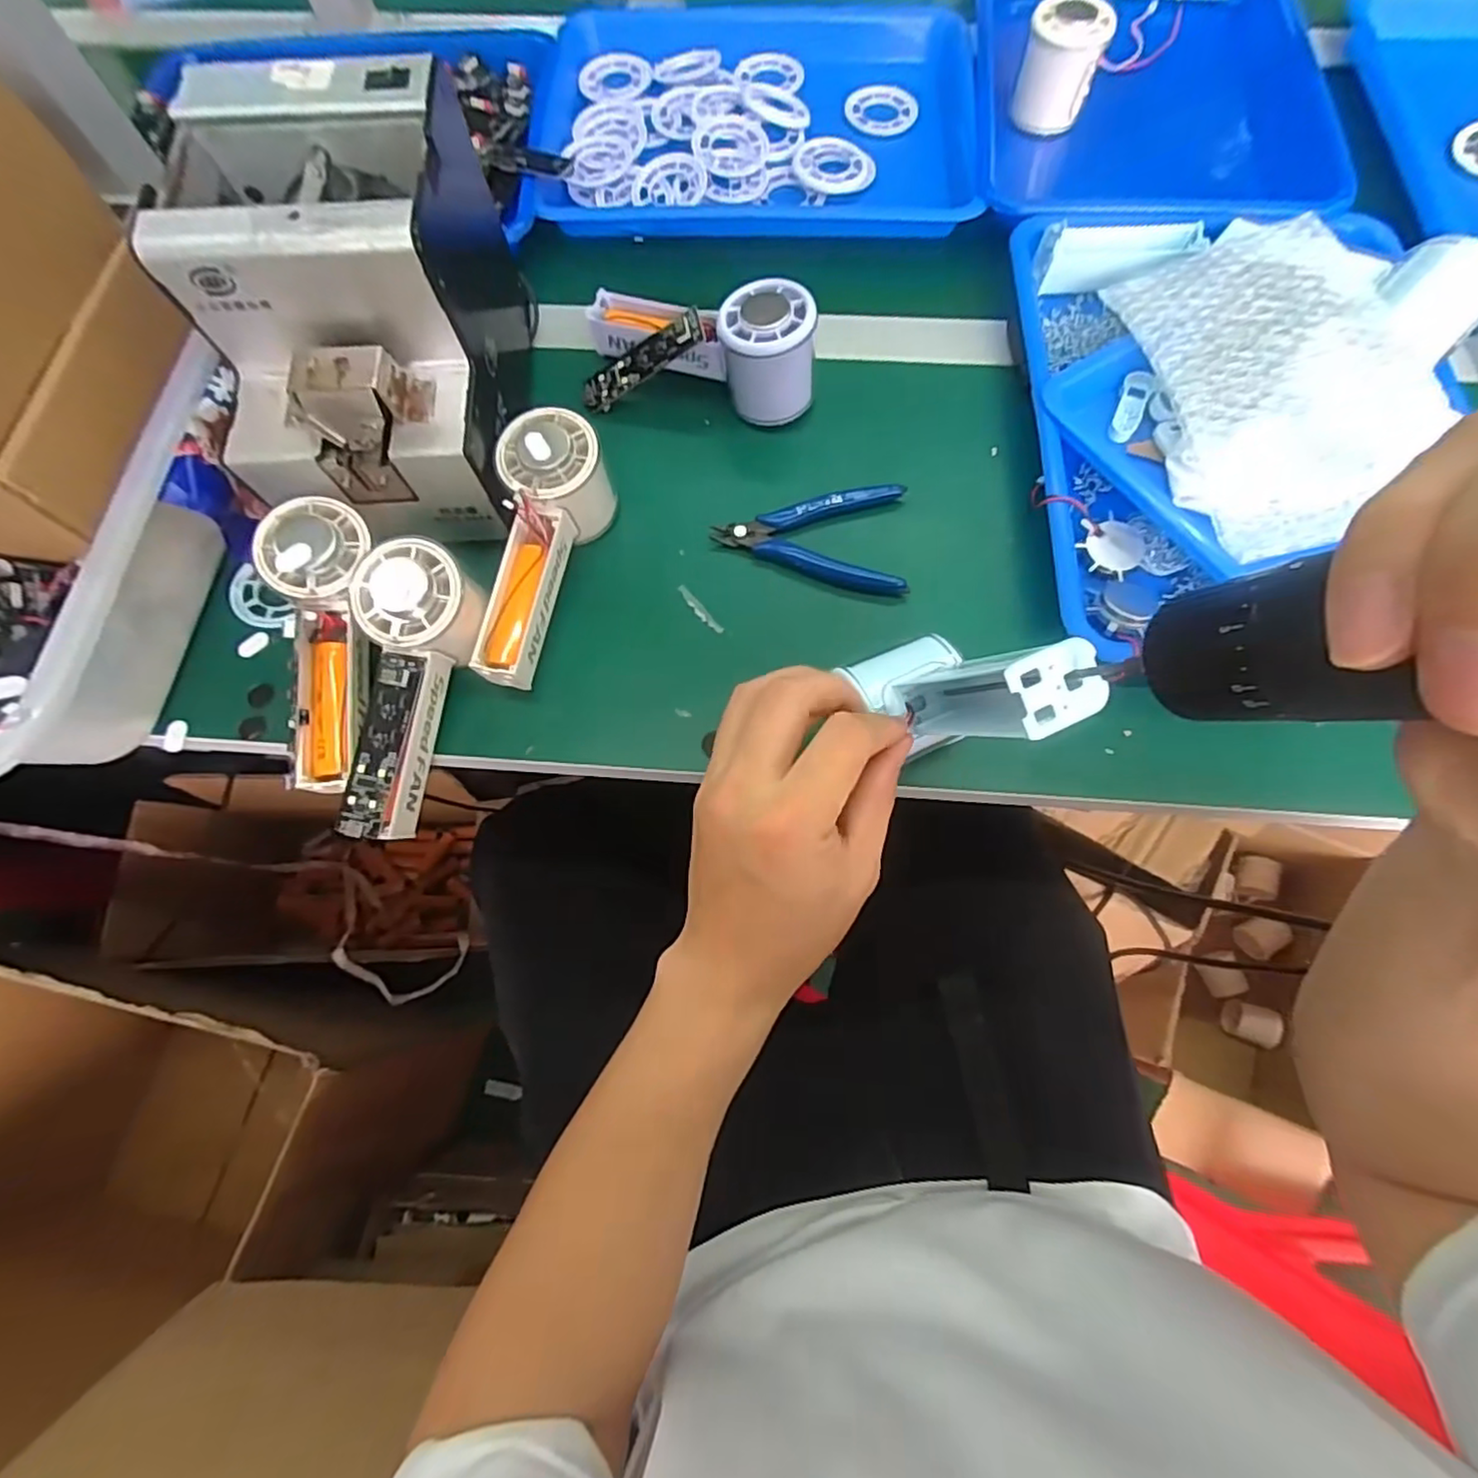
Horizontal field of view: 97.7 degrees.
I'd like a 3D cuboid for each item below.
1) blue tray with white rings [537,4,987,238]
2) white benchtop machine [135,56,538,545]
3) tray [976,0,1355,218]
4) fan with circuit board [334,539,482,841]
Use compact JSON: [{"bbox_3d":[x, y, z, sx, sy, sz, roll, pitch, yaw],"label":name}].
[{"bbox_3d":[0.020,-0.512,0.522,0.330,0.029,0.275,0,71,2],"label":"blue tray with white rings"},{"bbox_3d":[-0.201,-0.226,0.354,0.128,0.145,0.186,1,71,2],"label":"white benchtop machine"},{"bbox_3d":[0.317,-0.531,0.512,0.249,0.101,0.335,5,71,3],"label":"tray"},{"bbox_3d":[-0.170,-0.025,0.338,0.054,0.042,0.150,9,91,5],"label":"fan with circuit board"}]

